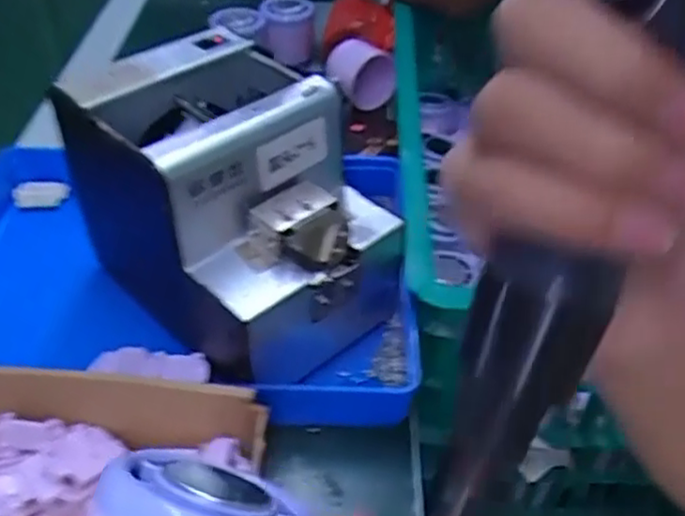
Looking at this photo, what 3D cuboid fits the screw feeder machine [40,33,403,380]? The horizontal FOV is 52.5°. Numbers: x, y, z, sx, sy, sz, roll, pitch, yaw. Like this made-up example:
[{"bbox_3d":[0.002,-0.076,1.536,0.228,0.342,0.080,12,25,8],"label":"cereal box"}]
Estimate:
[{"bbox_3d":[-0.066,-0.034,0.434,0.130,0.137,0.180,-32,52,-31],"label":"screw feeder machine"}]

